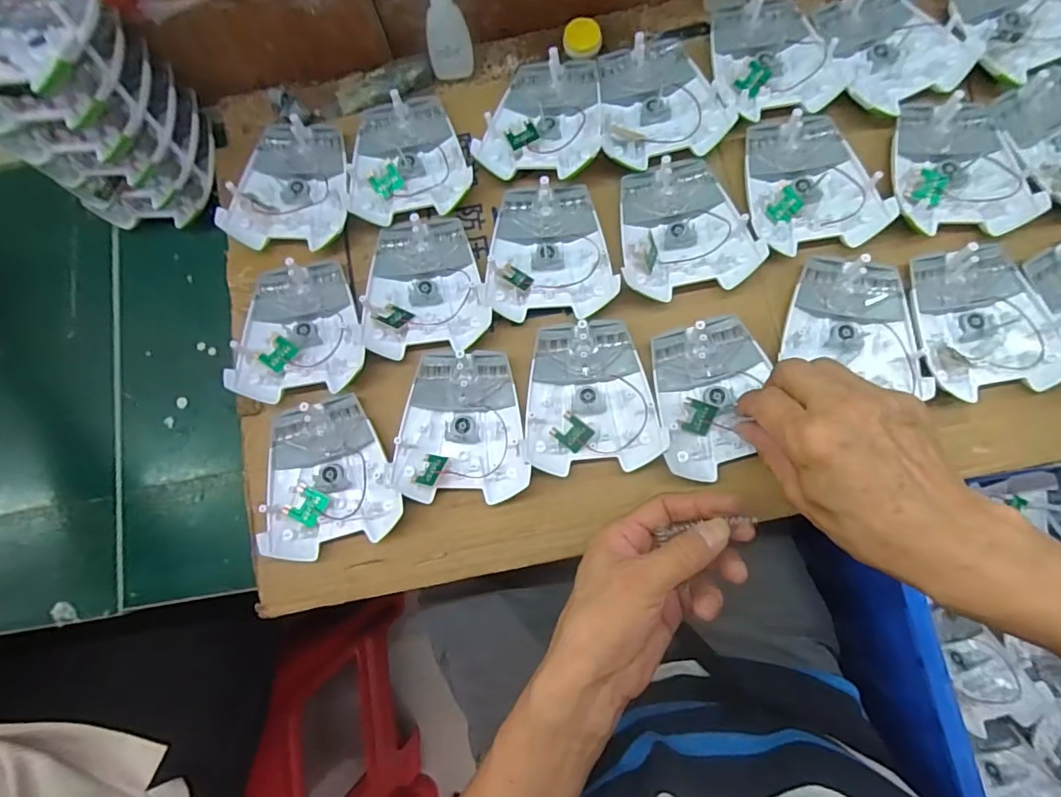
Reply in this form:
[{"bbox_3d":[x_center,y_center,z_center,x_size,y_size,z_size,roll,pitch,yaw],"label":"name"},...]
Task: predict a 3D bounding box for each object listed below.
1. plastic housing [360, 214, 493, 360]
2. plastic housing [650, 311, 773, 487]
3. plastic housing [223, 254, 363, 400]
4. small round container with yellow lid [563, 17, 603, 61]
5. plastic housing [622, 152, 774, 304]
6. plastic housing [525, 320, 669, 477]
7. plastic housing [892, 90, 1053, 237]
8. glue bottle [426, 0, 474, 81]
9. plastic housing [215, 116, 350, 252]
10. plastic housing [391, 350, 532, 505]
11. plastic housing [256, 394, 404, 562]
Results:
[{"bbox_3d":[-0.082,-0.089,0.393,0.092,0.019,0.109,-7,80,2],"label":"plastic housing"},{"bbox_3d":[0.131,-0.001,0.364,0.078,0.017,0.111,-4,82,4],"label":"plastic housing"},{"bbox_3d":[-0.178,-0.055,0.392,0.094,0.026,0.107,-10,80,1],"label":"plastic housing"},{"bbox_3d":[0.044,-0.305,0.432,0.032,0.013,0.028,6,81,4],"label":"small round container with yellow lid"},{"bbox_3d":[0.113,-0.131,0.384,0.094,0.019,0.106,-13,80,1],"label":"plastic housing"},{"bbox_3d":[0.043,-0.004,0.369,0.093,0.016,0.107,-4,80,2],"label":"plastic housing"},{"bbox_3d":[0.322,-0.176,0.381,0.093,0.021,0.108,3,81,3],"label":"plastic housing"},{"bbox_3d":[-0.070,-0.307,0.412,0.035,0.089,0.015,-5,50,4],"label":"glue bottle"},{"bbox_3d":[-0.192,-0.176,0.413,0.096,0.022,0.109,7,81,4],"label":"plastic housing"},{"bbox_3d":[-0.050,0.019,0.372,0.093,0.021,0.106,-1,80,3],"label":"plastic housing"},{"bbox_3d":[-0.149,0.056,0.375,0.095,0.026,0.106,-15,80,0],"label":"plastic housing"}]

